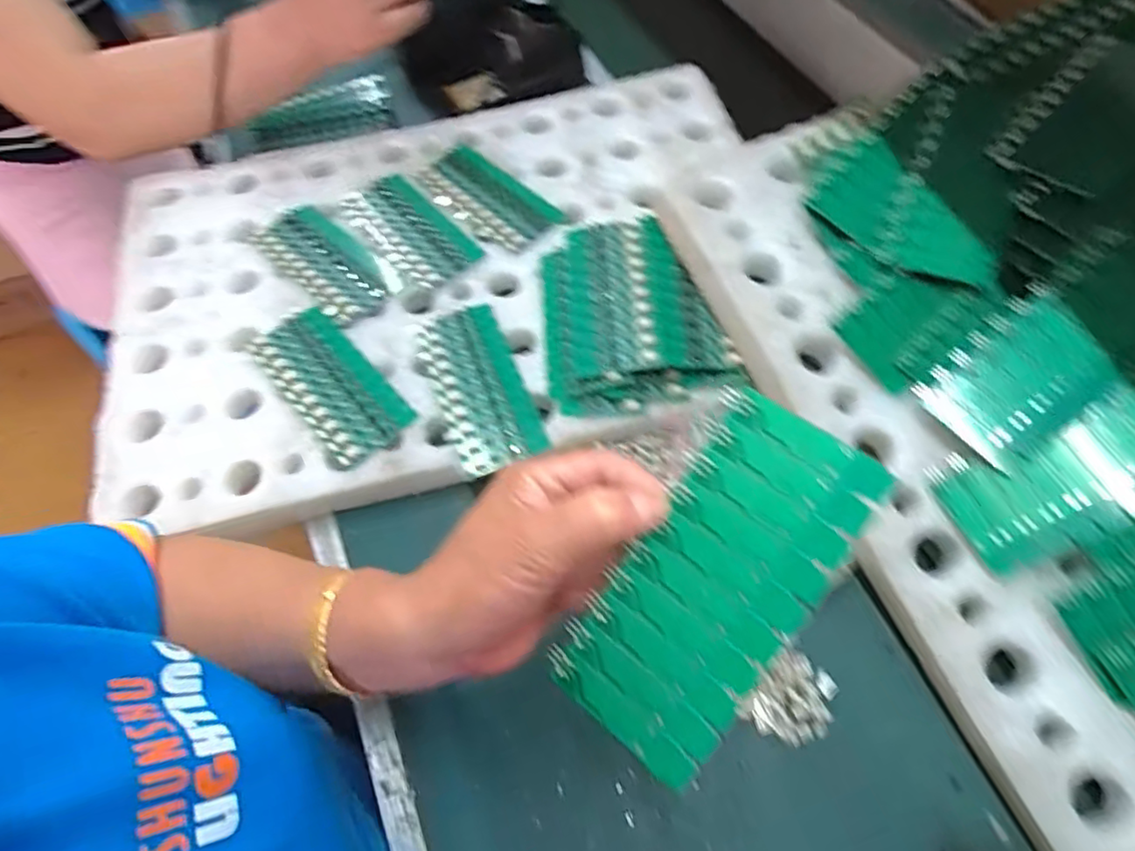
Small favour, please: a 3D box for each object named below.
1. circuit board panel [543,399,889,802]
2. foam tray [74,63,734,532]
[{"bbox_3d":[0.053,0.060,0.226,0.065,0.004,0.135,35,95,23],"label":"circuit board panel"},{"bbox_3d":[-0.101,-0.133,0.499,0.536,0.050,0.377,-12,62,-4],"label":"foam tray"}]

